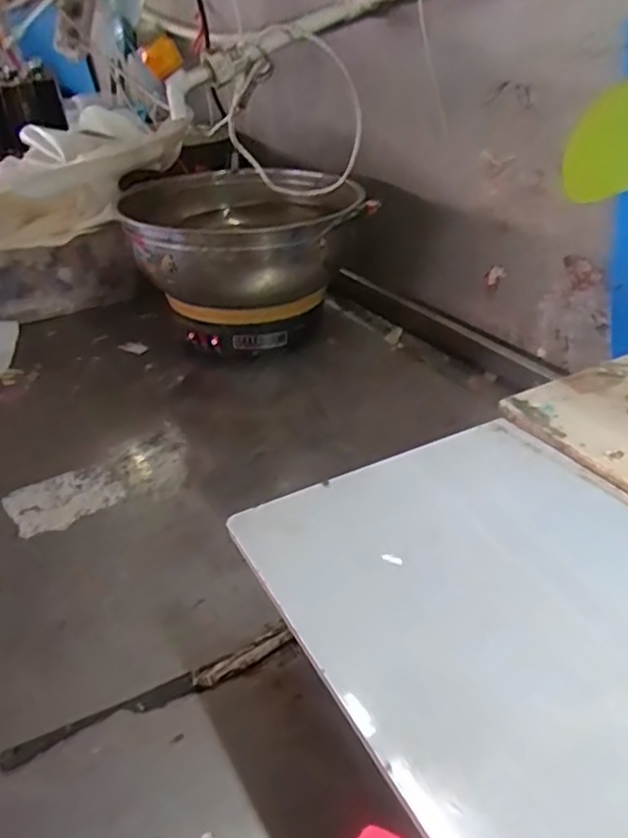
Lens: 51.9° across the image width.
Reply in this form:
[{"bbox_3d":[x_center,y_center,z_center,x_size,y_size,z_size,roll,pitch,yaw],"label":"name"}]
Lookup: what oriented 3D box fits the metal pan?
[{"bbox_3d":[-0.095,-0.236,0.889,0.299,0.136,0.300,-14,35,-11],"label":"metal pan"}]

